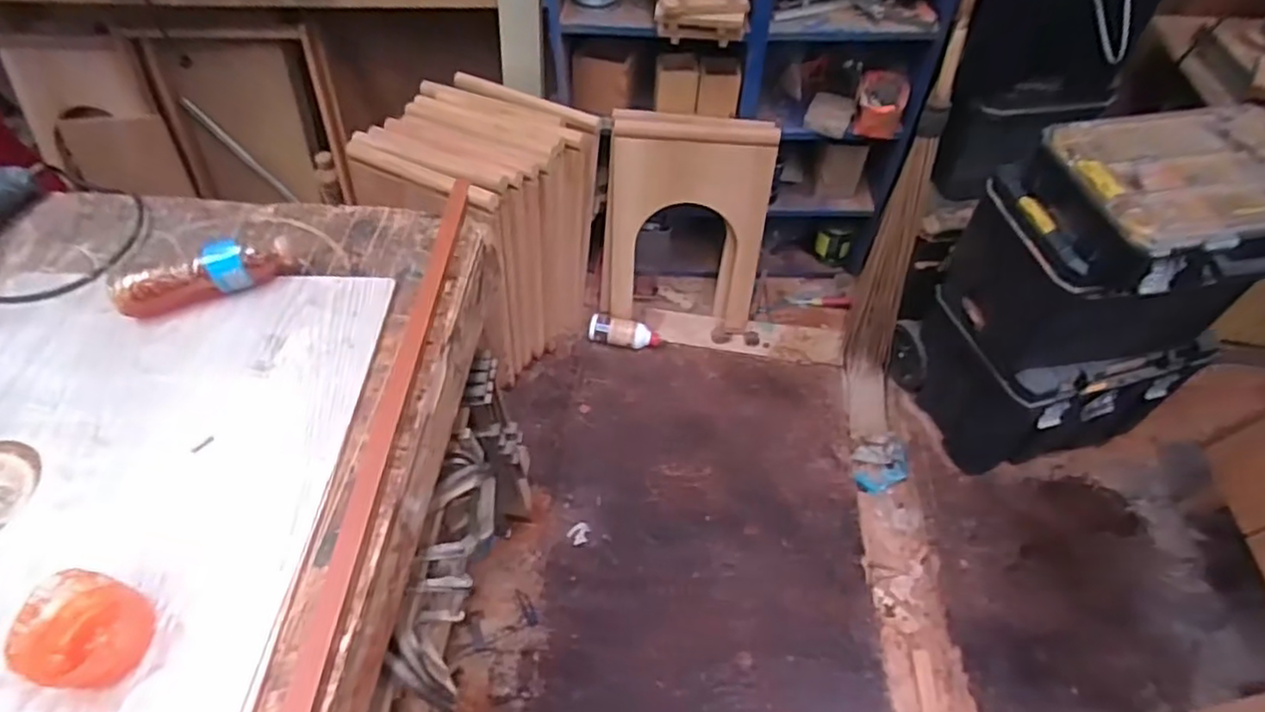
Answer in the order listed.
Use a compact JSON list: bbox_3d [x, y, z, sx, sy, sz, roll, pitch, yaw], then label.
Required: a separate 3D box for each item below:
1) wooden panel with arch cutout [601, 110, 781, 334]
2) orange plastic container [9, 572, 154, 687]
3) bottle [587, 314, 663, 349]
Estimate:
[{"bbox_3d":[0.132,-0.325,1.688,0.395,0.547,0.068,4,38,0],"label":"wooden panel with arch cutout"},{"bbox_3d":[-0.435,0.220,0.531,0.078,0.054,0.080,0,54,0],"label":"orange plastic container"},{"bbox_3d":[-0.022,-0.059,1.799,0.194,0.071,0.065,12,54,9],"label":"bottle"}]

